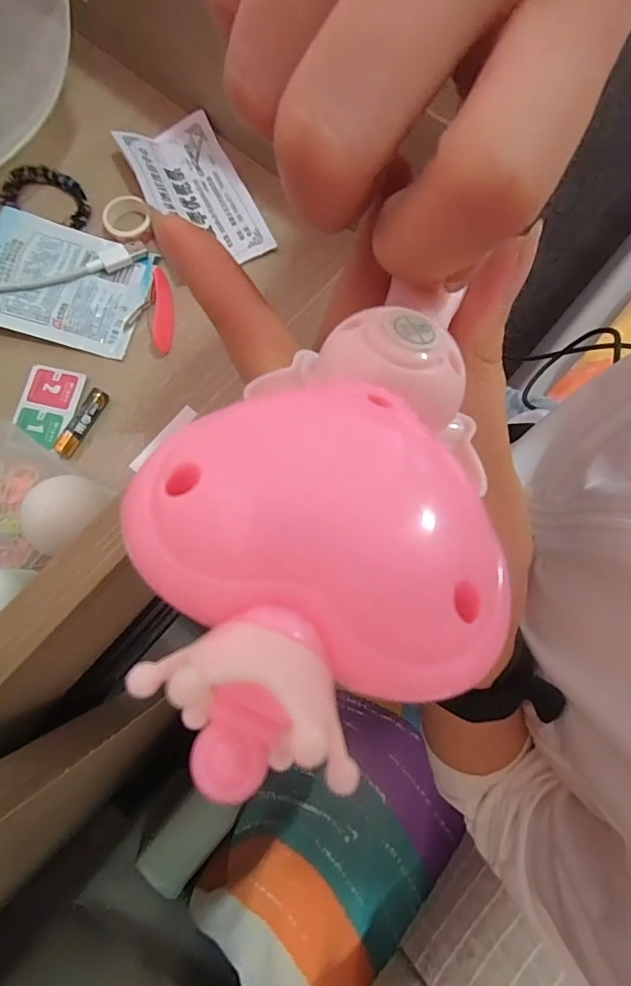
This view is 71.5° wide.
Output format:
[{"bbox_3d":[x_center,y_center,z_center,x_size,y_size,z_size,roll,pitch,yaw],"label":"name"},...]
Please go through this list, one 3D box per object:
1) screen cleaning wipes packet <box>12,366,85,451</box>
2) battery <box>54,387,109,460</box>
[{"bbox_3d":[-0.158,-0.052,0.258,0.034,0.004,0.047,11,78,3],"label":"screen cleaning wipes packet"},{"bbox_3d":[-0.135,-0.040,0.253,0.009,0.007,0.043,28,79,6],"label":"battery"}]

